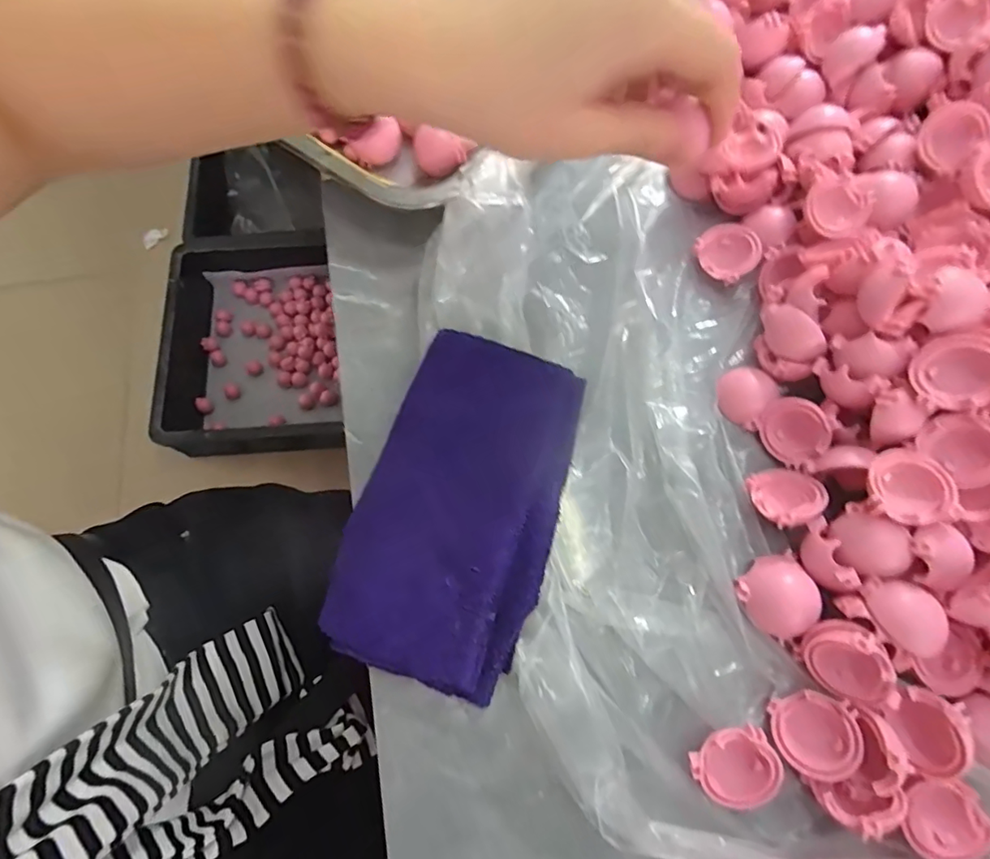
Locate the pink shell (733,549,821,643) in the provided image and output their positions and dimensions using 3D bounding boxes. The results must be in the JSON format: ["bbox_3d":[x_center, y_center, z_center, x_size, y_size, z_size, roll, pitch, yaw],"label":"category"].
[{"bbox_3d":[0.121,0.070,0.223,0.031,0.012,0.031,-24,74,-8],"label":"pink shell"}]

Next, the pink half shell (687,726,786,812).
[{"bbox_3d":[0.093,0.130,0.199,0.028,0.013,0.027,0,72,-1],"label":"pink half shell"}]

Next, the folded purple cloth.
[{"bbox_3d":[-0.016,0.032,0.236,0.085,0.017,0.149,18,73,5],"label":"folded purple cloth"}]

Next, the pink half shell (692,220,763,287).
[{"bbox_3d":[0.124,-0.094,0.279,0.030,0.010,0.030,-4,77,18],"label":"pink half shell"}]

